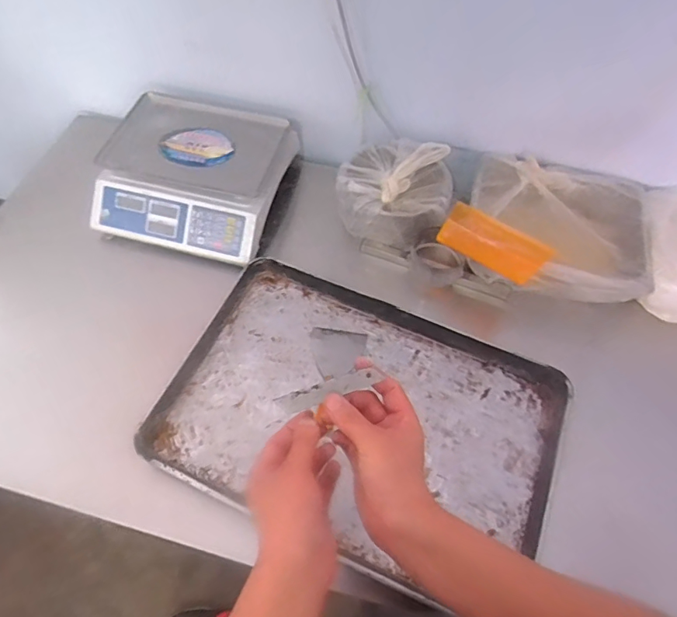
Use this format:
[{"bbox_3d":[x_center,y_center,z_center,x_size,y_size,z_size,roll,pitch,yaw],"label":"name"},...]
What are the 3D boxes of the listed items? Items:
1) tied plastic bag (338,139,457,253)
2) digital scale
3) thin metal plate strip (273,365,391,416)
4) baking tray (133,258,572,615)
[{"bbox_3d":[0.110,-0.227,0.926,0.215,0.110,0.188,13,59,6],"label":"tied plastic bag"},{"bbox_3d":[-0.291,-0.280,0.966,0.358,0.101,0.336,14,59,7],"label":"digital scale"},{"bbox_3d":[-0.010,0.078,0.453,0.097,0.006,0.020,-19,68,-11],"label":"thin metal plate strip"},{"bbox_3d":[0.035,0.166,0.768,0.605,0.055,0.402,23,61,12],"label":"baking tray"}]

